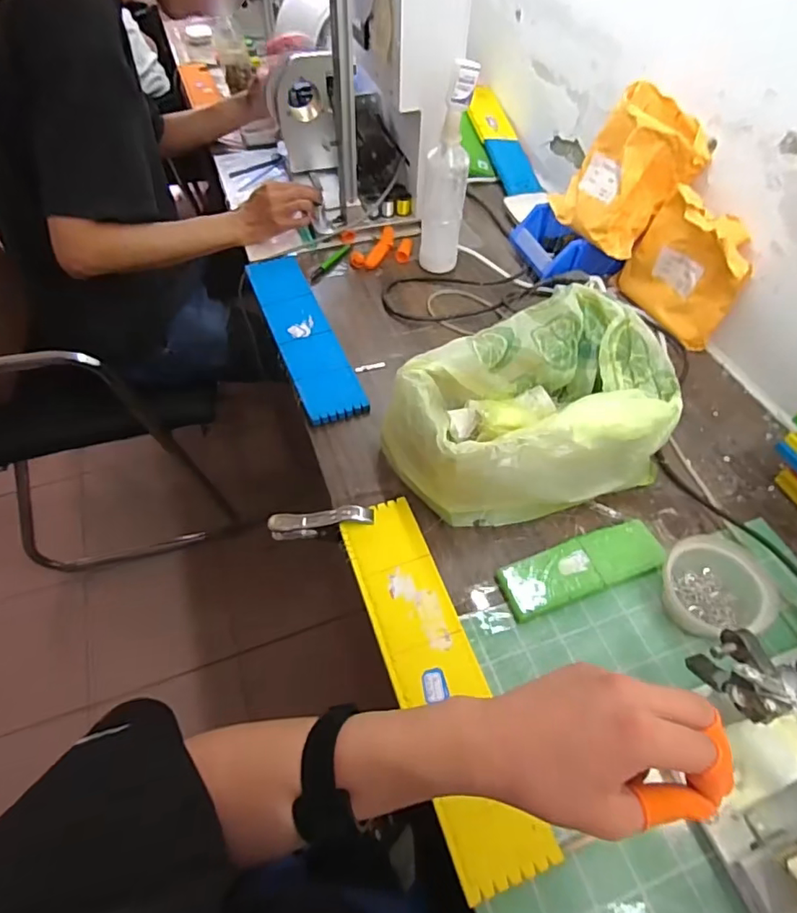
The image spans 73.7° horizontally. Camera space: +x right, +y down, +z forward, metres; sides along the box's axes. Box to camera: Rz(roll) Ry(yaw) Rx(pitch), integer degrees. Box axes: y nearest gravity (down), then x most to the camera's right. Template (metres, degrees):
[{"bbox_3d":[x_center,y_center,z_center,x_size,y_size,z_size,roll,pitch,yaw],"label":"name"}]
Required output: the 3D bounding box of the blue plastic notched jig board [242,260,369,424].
[{"bbox_3d":[-0.137,-0.181,0.762,0.080,0.018,0.337,-18,57,-15],"label":"blue plastic notched jig board"}]

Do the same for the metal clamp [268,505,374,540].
[{"bbox_3d":[-0.086,0.072,0.595,0.116,0.039,0.019,-11,54,8],"label":"metal clamp"}]

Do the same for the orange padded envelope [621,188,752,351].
[{"bbox_3d":[0.403,-0.264,0.745,0.054,0.158,0.170,-16,56,-13],"label":"orange padded envelope"}]

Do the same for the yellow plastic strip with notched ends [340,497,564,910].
[{"bbox_3d":[0.031,0.191,0.498,0.082,0.013,0.339,-16,56,-13],"label":"yellow plastic strip with notched ends"}]

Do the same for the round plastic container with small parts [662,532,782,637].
[{"bbox_3d":[0.309,0.133,0.528,0.088,0.062,0.097,-38,64,-26],"label":"round plastic container with small parts"}]

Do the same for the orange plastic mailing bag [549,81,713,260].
[{"bbox_3d":[0.325,-0.406,0.763,0.081,0.189,0.168,-11,54,-32],"label":"orange plastic mailing bag"}]

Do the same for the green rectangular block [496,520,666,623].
[{"bbox_3d":[0.194,0.117,0.561,0.178,0.022,0.059,-15,56,-13],"label":"green rectangular block"}]

